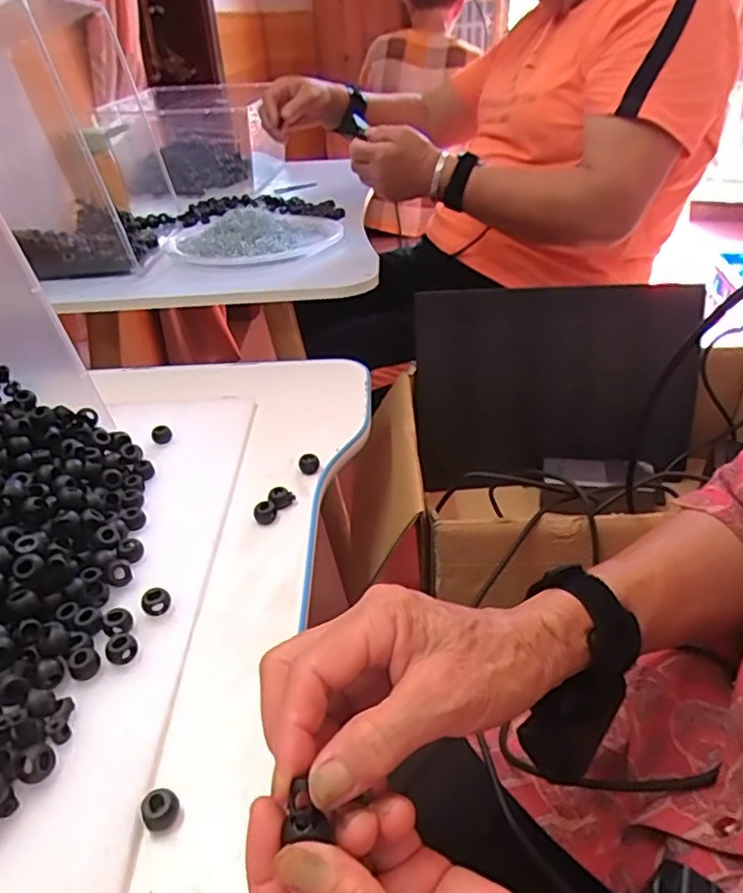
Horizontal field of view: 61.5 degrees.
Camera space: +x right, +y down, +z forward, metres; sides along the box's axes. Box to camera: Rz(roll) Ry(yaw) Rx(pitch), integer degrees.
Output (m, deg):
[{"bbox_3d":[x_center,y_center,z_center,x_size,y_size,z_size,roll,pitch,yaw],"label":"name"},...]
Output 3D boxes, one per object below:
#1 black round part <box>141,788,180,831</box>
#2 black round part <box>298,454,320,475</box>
[{"bbox_3d":[-0.102,0.177,0.304,0.017,0.012,0.016,-3,35,2],"label":"black round part"},{"bbox_3d":[-0.053,0.014,0.532,0.017,0.013,0.016,-3,35,2],"label":"black round part"}]

